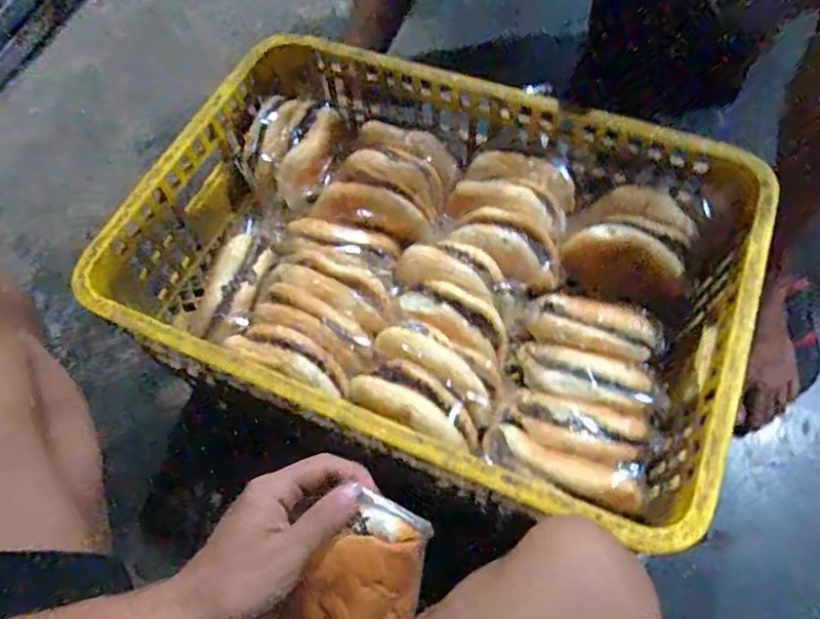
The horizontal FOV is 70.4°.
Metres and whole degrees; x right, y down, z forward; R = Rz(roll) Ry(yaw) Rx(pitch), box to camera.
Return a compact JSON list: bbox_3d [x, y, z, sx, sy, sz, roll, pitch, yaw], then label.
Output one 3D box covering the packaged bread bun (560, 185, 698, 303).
[{"bbox_3d":[0.254,-0.080,0.677,0.138,0.088,0.114,15,61,10],"label":"packaged bread bun"}]

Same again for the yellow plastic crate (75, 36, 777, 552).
[{"bbox_3d":[0.023,-0.061,0.656,0.635,0.130,0.446,20,65,15],"label":"yellow plastic crate"}]

